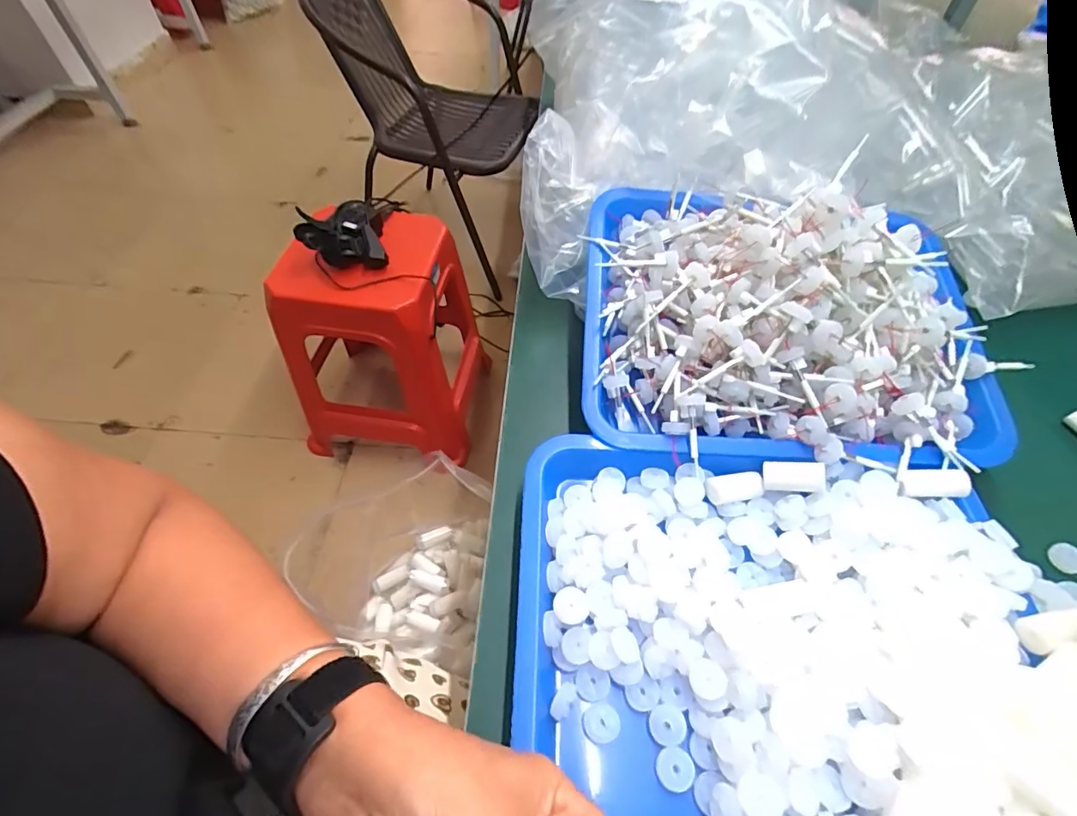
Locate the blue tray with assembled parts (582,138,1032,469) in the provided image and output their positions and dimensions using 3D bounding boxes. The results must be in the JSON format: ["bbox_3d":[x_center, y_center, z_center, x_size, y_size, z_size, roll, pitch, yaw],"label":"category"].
[{"bbox_3d":[0.203,-0.089,0.403,0.312,0.111,0.244,5,55,2],"label":"blue tray with assembled parts"}]

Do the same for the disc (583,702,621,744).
[{"bbox_3d":[0.037,0.184,0.294,0.020,0.006,0.019,0,54,-1],"label":"disc"}]

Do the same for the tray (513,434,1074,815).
[{"bbox_3d":[0.143,0.144,0.310,0.308,0.040,0.244,6,55,3],"label":"tray"}]

